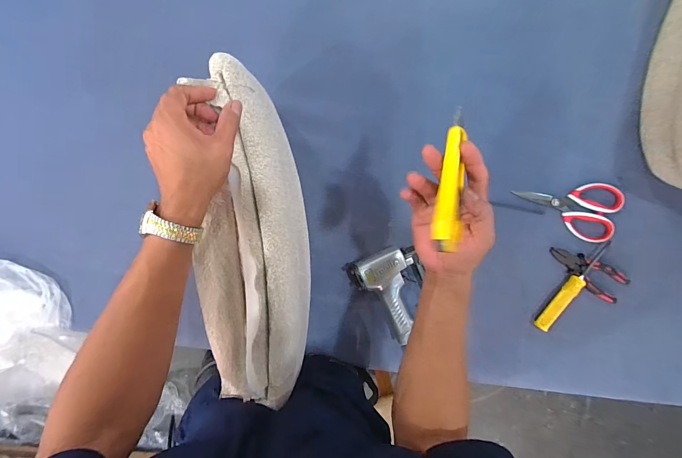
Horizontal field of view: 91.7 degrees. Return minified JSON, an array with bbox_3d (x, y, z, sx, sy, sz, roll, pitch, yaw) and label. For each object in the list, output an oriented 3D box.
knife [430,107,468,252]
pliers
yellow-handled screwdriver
[{"bbox_3d":[0.105,-0.050,0.311,0.023,0.016,0.145,15,68,-6],"label":"knife"},{"bbox_3d":[0.436,0.075,0.583,0.139,0.026,0.053,35,94,5],"label":"pliers"},{"bbox_3d":[0.412,0.102,0.581,0.022,0.027,0.189,36,94,-6],"label":"yellow-handled screwdriver"}]

